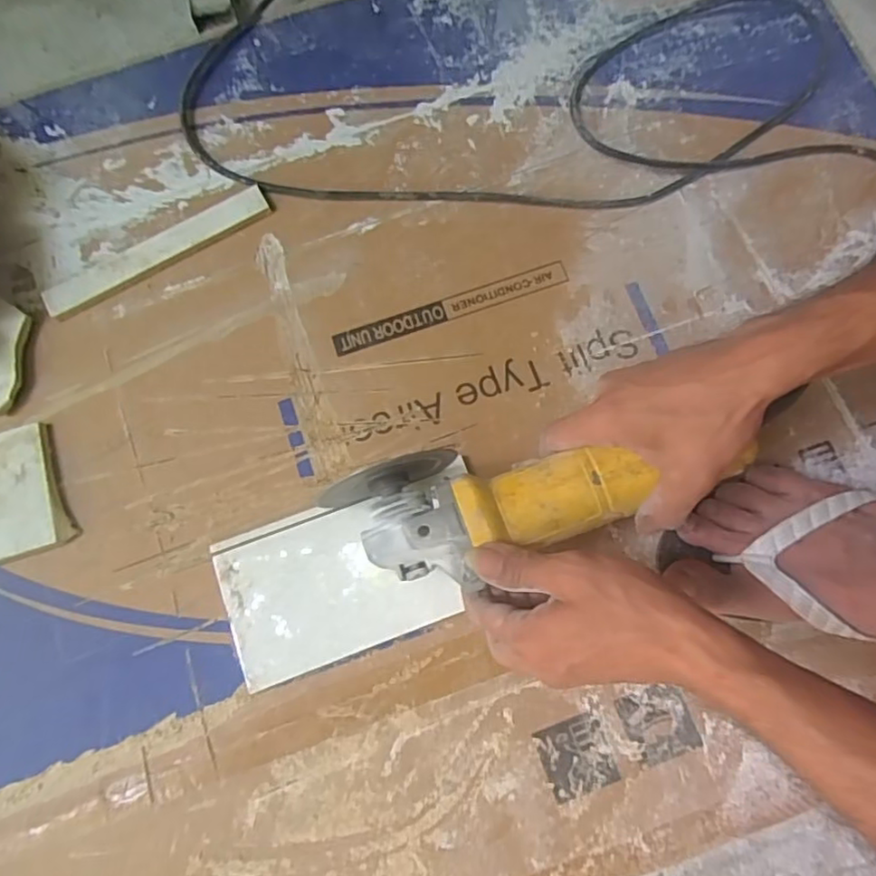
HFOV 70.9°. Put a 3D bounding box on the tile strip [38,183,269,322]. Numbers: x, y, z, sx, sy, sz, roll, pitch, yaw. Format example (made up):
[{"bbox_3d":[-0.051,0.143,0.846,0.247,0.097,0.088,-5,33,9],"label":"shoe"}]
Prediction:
[{"bbox_3d":[-0.241,-0.161,0.529,0.201,0.011,0.031,-28,78,-5],"label":"tile strip"}]

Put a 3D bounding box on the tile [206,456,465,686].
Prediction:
[{"bbox_3d":[-0.061,0.098,0.454,0.190,0.011,0.107,-20,77,-3],"label":"tile"}]

